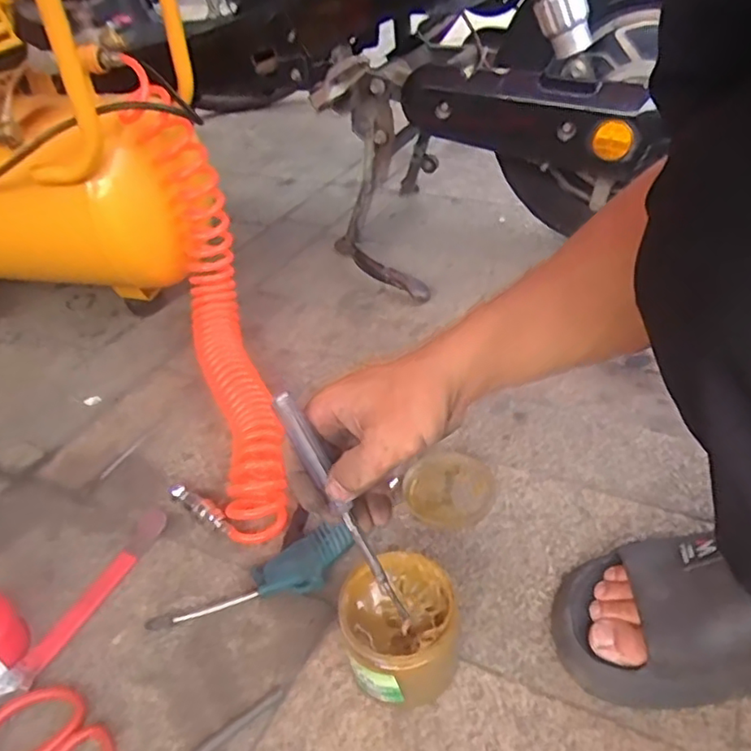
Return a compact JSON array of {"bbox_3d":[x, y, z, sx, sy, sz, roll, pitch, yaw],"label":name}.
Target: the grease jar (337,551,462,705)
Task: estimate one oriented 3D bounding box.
[{"bbox_3d":[0.018,0.187,0.452,0.081,0.069,0.082,-3,39,2],"label":"grease jar"}]

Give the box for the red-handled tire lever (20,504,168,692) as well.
[{"bbox_3d":[-0.241,0.183,0.540,0.026,0.009,0.170,11,42,19],"label":"red-handled tire lever"}]

